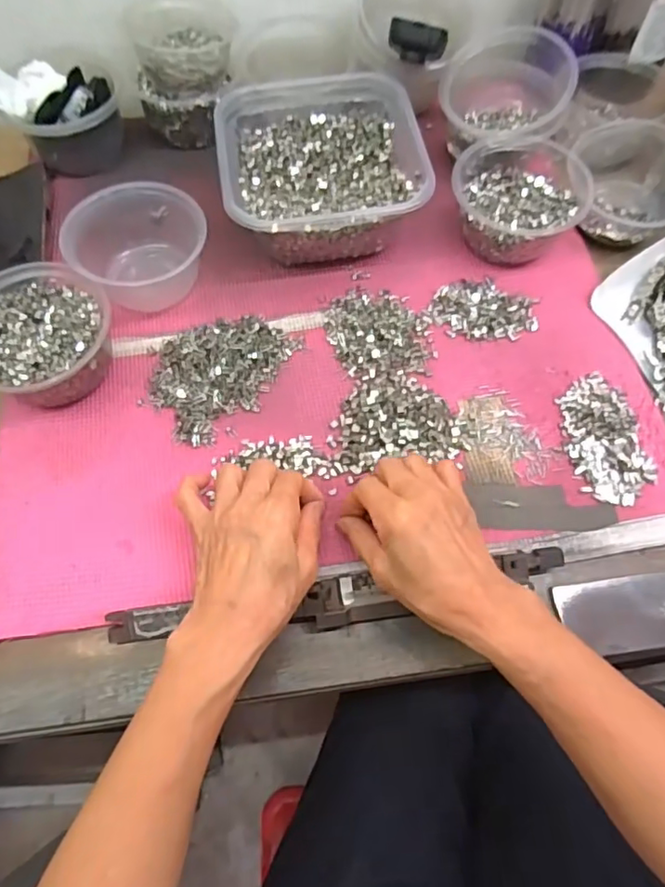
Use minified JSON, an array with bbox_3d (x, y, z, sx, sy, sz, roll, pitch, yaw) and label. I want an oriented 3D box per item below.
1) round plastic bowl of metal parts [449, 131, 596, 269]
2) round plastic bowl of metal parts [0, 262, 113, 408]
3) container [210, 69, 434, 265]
[{"bbox_3d":[0.166,-0.220,0.511,0.113,0.058,0.113,-1,66,1],"label":"round plastic bowl of metal parts"},{"bbox_3d":[-0.234,-0.084,0.456,0.116,0.062,0.108,-1,66,1],"label":"round plastic bowl of metal parts"},{"bbox_3d":[-0.012,-0.255,0.520,0.169,0.078,0.182,-8,66,-2],"label":"container"}]

